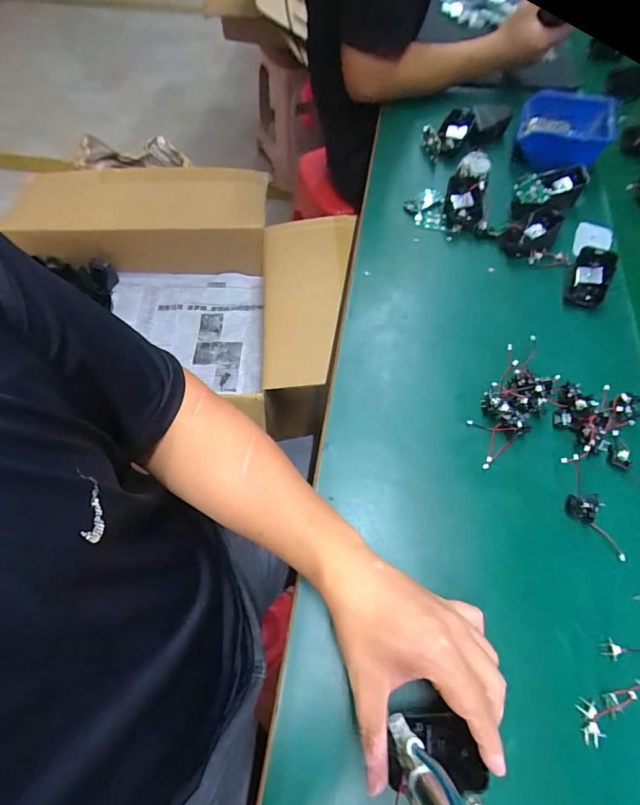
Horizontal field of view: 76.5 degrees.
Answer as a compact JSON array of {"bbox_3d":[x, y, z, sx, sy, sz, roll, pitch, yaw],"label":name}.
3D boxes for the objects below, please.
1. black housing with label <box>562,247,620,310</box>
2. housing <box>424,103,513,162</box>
[{"bbox_3d":[0.332,-0.151,0.498,0.043,0.013,0.071,19,98,23],"label":"black housing with label"},{"bbox_3d":[0.230,-0.412,0.612,0.133,0.051,0.058,-16,64,-8],"label":"housing"}]

